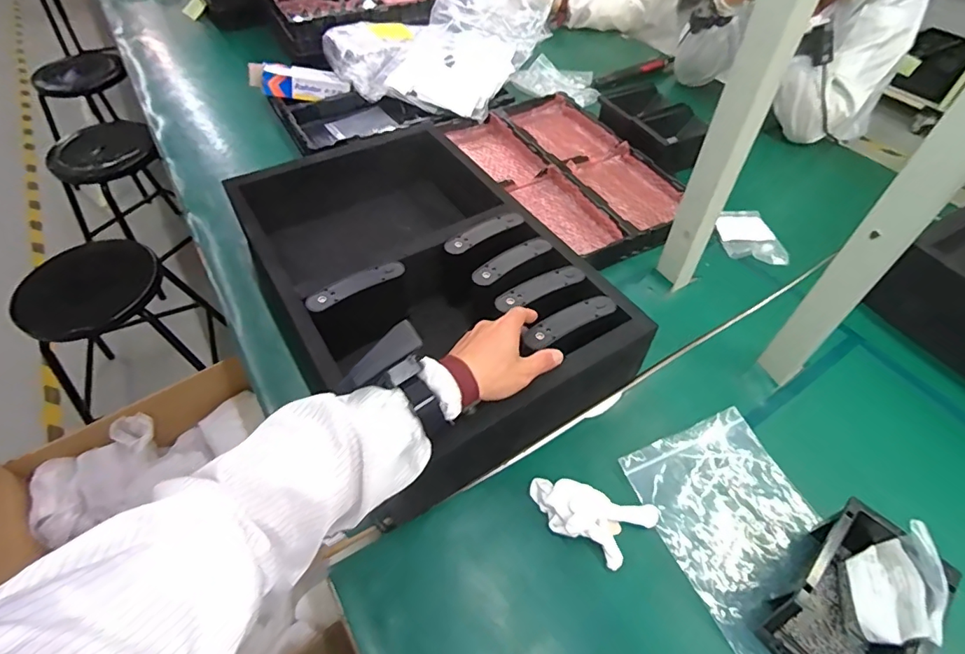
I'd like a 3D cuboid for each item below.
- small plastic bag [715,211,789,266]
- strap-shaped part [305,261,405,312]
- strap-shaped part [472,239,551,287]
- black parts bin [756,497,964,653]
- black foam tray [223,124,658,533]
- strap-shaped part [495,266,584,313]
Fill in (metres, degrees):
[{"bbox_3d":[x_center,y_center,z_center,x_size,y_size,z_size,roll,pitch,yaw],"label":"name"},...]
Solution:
[{"bbox_3d":[0.458,-0.156,0.845,0.101,0.012,0.128,-2,51,-2],"label":"small plastic bag"},{"bbox_3d":[-0.157,-0.053,0.606,0.124,0.007,0.028,-29,78,-20],"label":"strap-shaped part"},{"bbox_3d":[0.036,-0.086,0.641,0.115,0.013,0.030,-29,57,-22],"label":"strap-shaped part"},{"bbox_3d":[0.354,0.264,0.470,0.165,0.078,0.101,-37,60,-26],"label":"black parts bin"},{"bbox_3d":[-0.084,-0.066,0.692,0.358,0.130,0.537,-25,56,-19],"label":"black foam tray"},{"bbox_3d":[0.073,-0.048,0.614,0.122,0.006,0.031,-24,56,-19],"label":"strap-shaped part"}]

